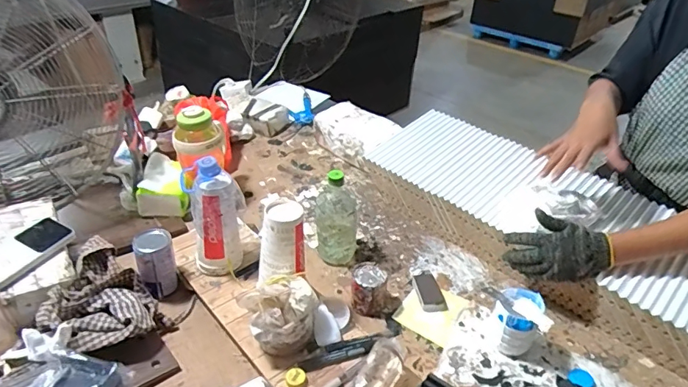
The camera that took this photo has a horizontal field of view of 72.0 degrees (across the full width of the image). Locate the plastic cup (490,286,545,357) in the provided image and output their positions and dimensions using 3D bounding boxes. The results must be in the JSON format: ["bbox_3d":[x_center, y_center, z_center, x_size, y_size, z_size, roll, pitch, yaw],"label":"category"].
[{"bbox_3d":[0.250,0.190,0.692,0.069,0.087,0.074,3,36,-2],"label":"plastic cup"}]

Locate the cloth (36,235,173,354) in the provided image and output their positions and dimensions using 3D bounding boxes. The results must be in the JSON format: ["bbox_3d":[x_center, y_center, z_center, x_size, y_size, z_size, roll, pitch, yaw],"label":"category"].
[{"bbox_3d":[-0.423,0.180,0.799,0.253,0.079,0.166,30,38,33],"label":"cloth"}]

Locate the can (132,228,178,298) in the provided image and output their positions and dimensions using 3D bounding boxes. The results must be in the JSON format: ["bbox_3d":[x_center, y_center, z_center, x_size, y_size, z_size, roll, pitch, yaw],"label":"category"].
[{"bbox_3d":[-0.344,0.124,0.864,0.065,0.094,0.080,-9,35,-25],"label":"can"}]

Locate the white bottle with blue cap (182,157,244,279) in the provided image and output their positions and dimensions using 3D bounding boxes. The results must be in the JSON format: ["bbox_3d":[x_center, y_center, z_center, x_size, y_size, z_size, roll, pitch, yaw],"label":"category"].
[{"bbox_3d":[-0.232,0.045,0.864,0.100,0.228,0.079,-6,37,-15],"label":"white bottle with blue cap"}]

